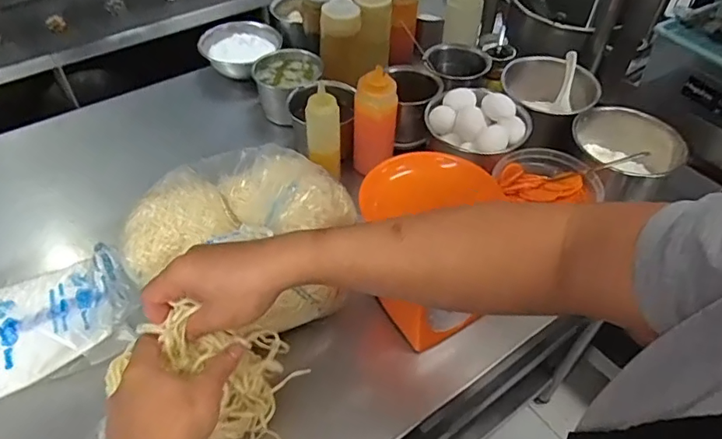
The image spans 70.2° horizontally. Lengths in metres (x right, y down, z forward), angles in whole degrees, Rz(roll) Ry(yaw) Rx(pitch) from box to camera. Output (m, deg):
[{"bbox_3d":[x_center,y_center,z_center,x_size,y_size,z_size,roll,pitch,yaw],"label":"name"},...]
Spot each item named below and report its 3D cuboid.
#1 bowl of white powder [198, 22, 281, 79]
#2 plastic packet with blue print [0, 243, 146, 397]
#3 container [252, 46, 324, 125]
[{"bbox_3d":[-0.236,-0.337,1.010,0.155,0.050,0.133,-9,49,-10],"label":"bowl of white powder"},{"bbox_3d":[-0.373,0.112,0.629,0.189,0.045,0.169,-27,50,-13],"label":"plastic packet with blue print"},{"bbox_3d":[-0.130,-0.240,0.926,0.117,0.083,0.118,-1,48,-4],"label":"container"}]

